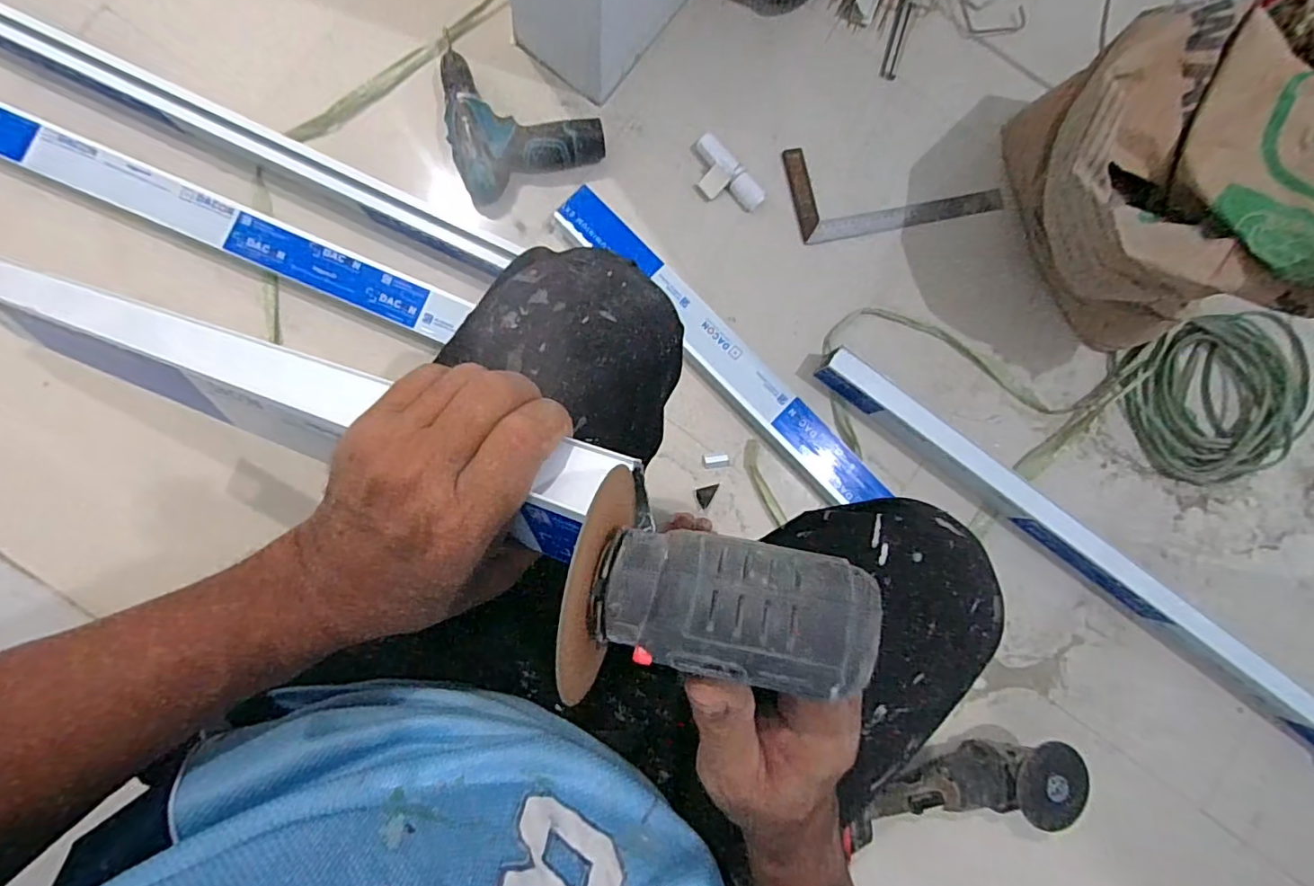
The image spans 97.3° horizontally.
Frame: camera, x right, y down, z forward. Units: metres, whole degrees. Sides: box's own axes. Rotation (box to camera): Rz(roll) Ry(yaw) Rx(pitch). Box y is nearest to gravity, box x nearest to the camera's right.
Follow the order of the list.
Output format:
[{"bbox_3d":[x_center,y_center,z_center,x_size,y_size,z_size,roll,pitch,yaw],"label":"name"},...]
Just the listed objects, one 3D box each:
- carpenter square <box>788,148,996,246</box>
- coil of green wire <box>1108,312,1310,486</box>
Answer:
[{"bbox_3d":[0.328,-0.360,0.804,0.293,0.016,0.130,-10,87,-6],"label":"carpenter square"},{"bbox_3d":[0.799,-0.064,0.819,0.256,0.033,0.227,-21,88,-6],"label":"coil of green wire"}]

